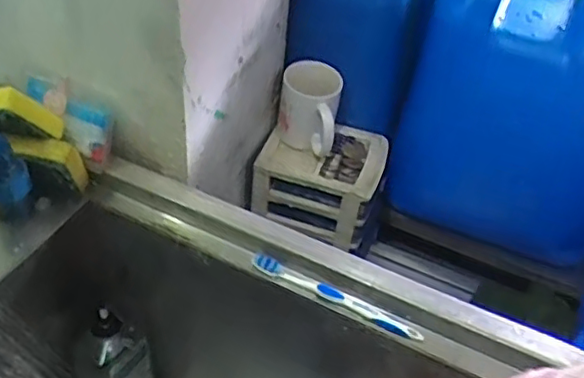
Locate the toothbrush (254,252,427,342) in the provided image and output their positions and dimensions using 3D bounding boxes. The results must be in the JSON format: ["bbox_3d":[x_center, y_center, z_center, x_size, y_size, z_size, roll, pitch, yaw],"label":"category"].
[{"bbox_3d":[0.041,0.102,0.600,0.175,0.011,0.013,22,46,16],"label":"toothbrush"}]

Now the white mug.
[{"bbox_3d":[0.023,-0.109,0.844,0.080,0.093,0.082,12,44,5],"label":"white mug"}]

